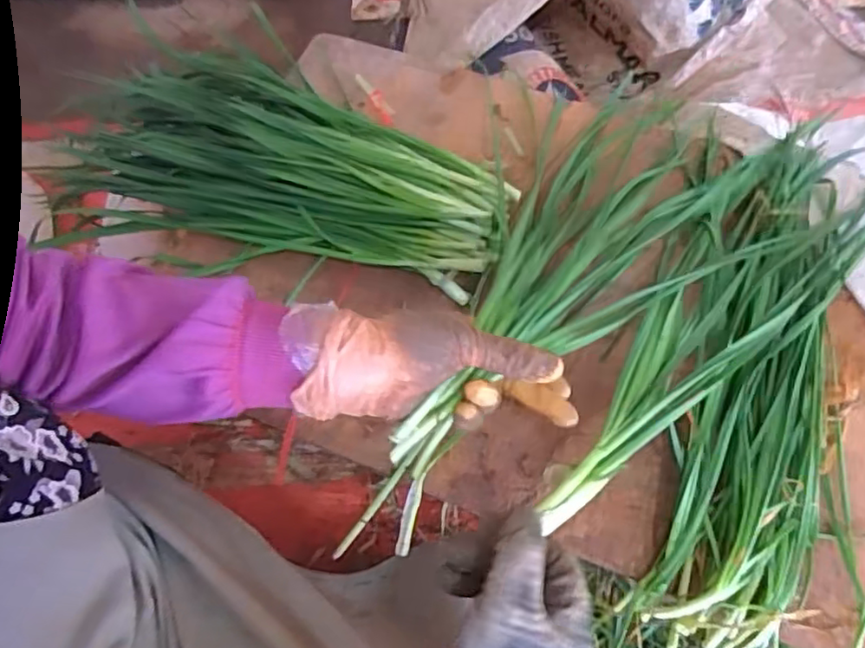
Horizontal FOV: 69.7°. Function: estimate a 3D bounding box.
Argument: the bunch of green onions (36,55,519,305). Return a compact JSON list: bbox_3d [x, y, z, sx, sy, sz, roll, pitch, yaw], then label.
[{"bbox_3d":[-0.135,-0.140,0.565,0.407,0.081,0.219,20,69,10],"label":"bunch of green onions"}]

